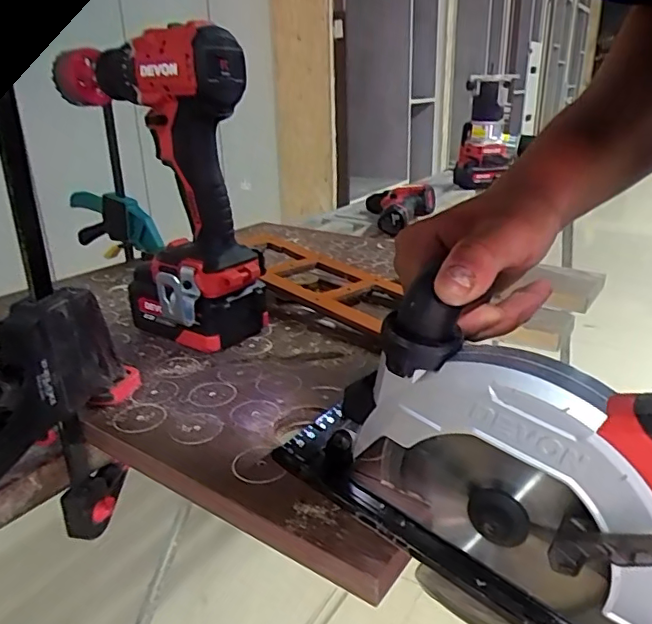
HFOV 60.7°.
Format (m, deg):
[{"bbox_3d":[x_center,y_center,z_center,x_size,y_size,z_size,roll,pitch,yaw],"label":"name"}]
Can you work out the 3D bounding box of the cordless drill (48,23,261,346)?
[{"bbox_3d":[-0.148,-0.109,0.506,0.093,0.248,0.190,-20,28,-38],"label":"cordless drill"}]

